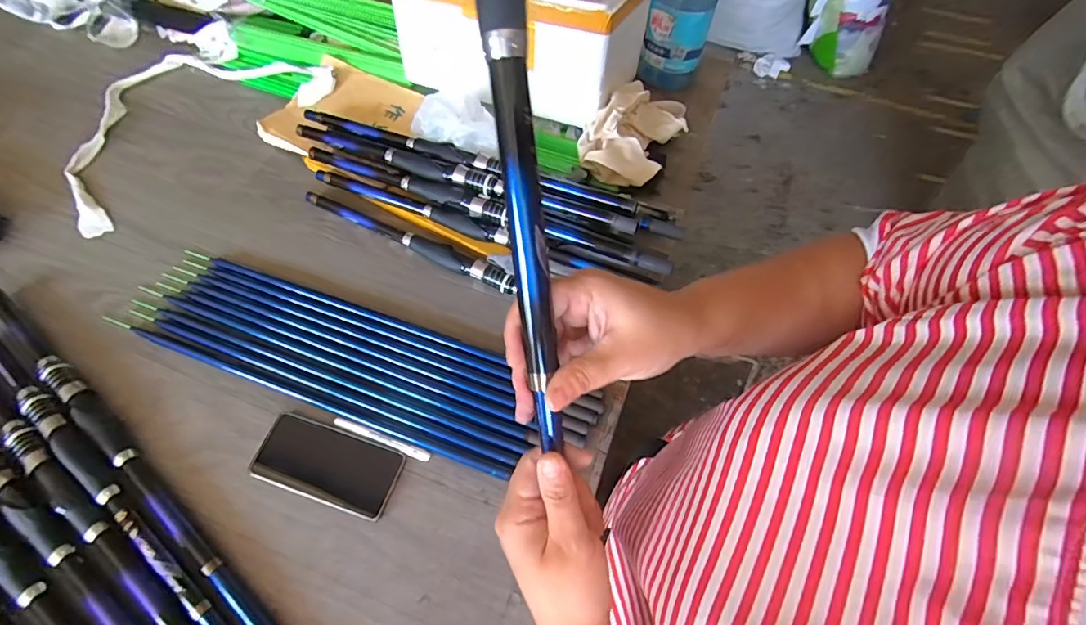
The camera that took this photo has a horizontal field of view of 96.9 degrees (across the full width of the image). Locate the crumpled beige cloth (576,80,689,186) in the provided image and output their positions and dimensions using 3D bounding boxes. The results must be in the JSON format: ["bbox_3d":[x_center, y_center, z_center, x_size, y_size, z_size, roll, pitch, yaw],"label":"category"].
[{"bbox_3d":[0.149,-0.288,0.717,0.115,0.077,0.213,30,66,14],"label":"crumpled beige cloth"}]

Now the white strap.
[{"bbox_3d":[-0.596,-0.345,0.792,0.435,0.040,0.323,-39,69,-19],"label":"white strap"}]

